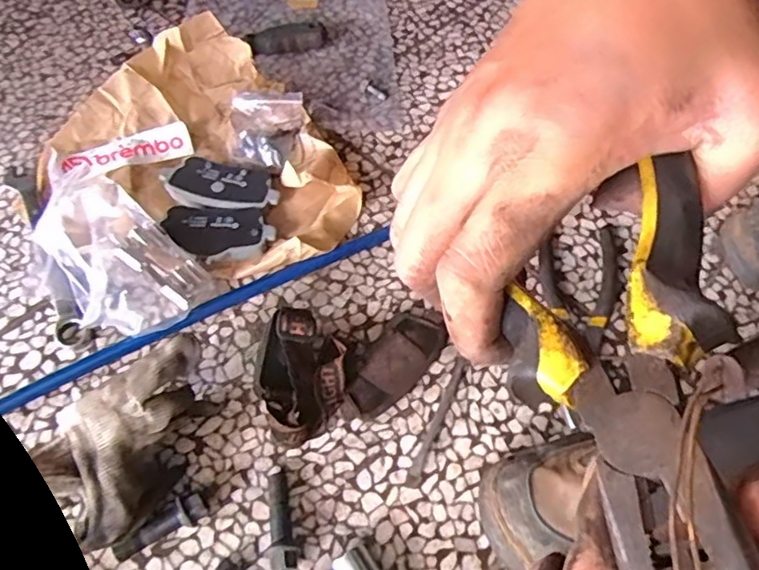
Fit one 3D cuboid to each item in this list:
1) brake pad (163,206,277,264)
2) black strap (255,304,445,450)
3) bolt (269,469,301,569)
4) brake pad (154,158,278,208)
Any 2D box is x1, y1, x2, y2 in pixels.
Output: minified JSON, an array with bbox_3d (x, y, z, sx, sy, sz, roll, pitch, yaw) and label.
[{"bbox_3d":[-0.138,-0.043,0.509,0.093,0.017,0.050,8,59,4],"label":"brake pad"},{"bbox_3d":[-0.020,0.051,0.445,0.149,0.045,0.090,-22,61,-13],"label":"black strap"},{"bbox_3d":[-0.065,0.155,0.392,0.018,0.023,0.067,-10,59,-7],"label":"bolt"},{"bbox_3d":[-0.145,-0.091,0.539,0.106,0.015,0.050,7,59,4],"label":"brake pad"}]

